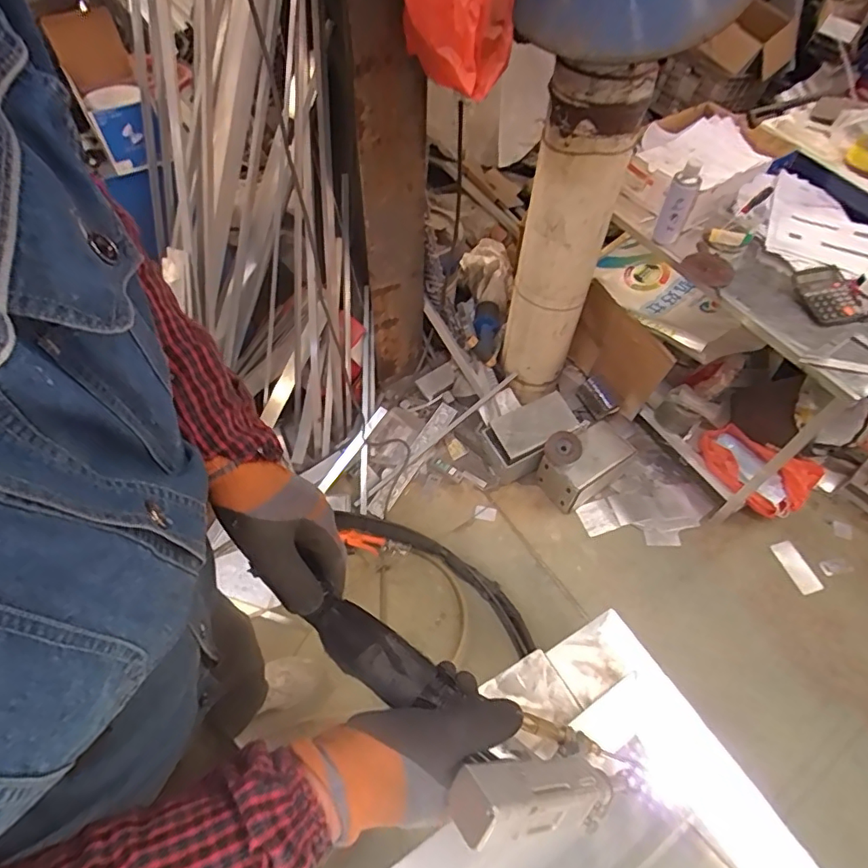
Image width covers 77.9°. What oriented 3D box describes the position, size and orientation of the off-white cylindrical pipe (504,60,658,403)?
[{"bbox_3d":[0.323,-0.458,1.394,0.197,0.887,0.176,16,56,10],"label":"off-white cylindrical pipe"}]

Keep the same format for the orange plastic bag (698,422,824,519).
[{"bbox_3d":[0.903,0.096,1.509,0.308,0.119,0.166,28,58,17],"label":"orange plastic bag"}]

